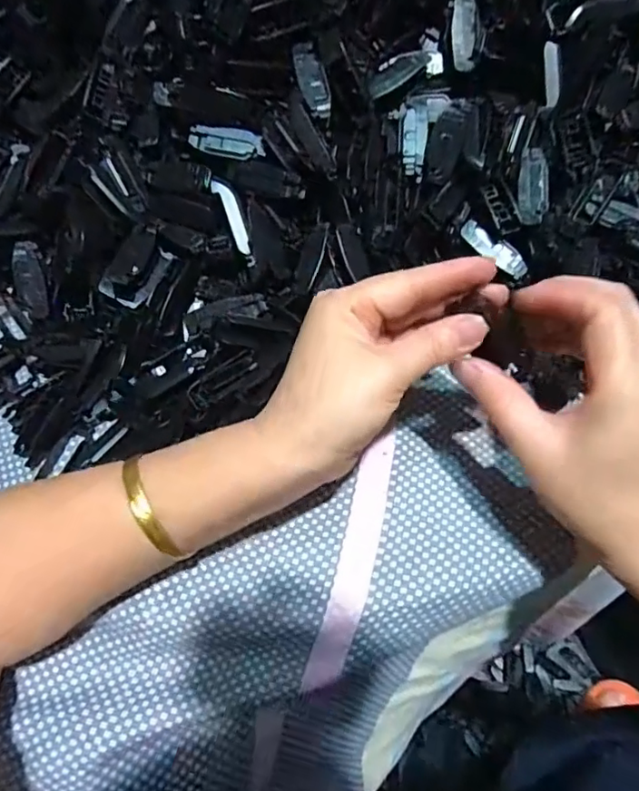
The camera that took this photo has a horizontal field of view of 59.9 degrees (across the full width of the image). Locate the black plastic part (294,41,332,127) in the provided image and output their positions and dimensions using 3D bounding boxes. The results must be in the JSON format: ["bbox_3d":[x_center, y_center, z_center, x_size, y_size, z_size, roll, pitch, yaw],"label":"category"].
[{"bbox_3d":[-0.004,-0.185,0.329,0.017,0.004,0.048,-16,89,-6],"label":"black plastic part"}]

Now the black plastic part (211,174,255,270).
[{"bbox_3d":[-0.050,-0.105,0.331,0.012,0.008,0.058,-21,89,-9],"label":"black plastic part"}]

